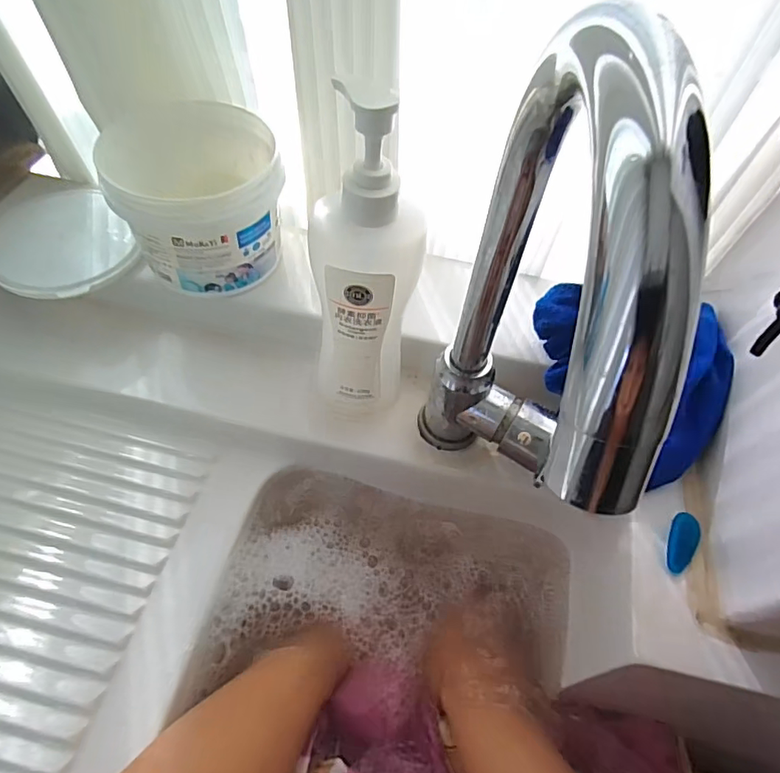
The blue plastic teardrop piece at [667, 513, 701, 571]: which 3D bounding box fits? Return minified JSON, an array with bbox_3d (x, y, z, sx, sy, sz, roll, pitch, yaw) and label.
[{"bbox_3d":[0.184,0.098,0.325,0.021,0.004,0.037,26,70,-10],"label":"blue plastic teardrop piece"}]

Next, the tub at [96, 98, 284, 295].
[{"bbox_3d":[-0.142,-0.141,0.394,0.116,0.081,0.117,-15,59,-14],"label":"tub"}]

